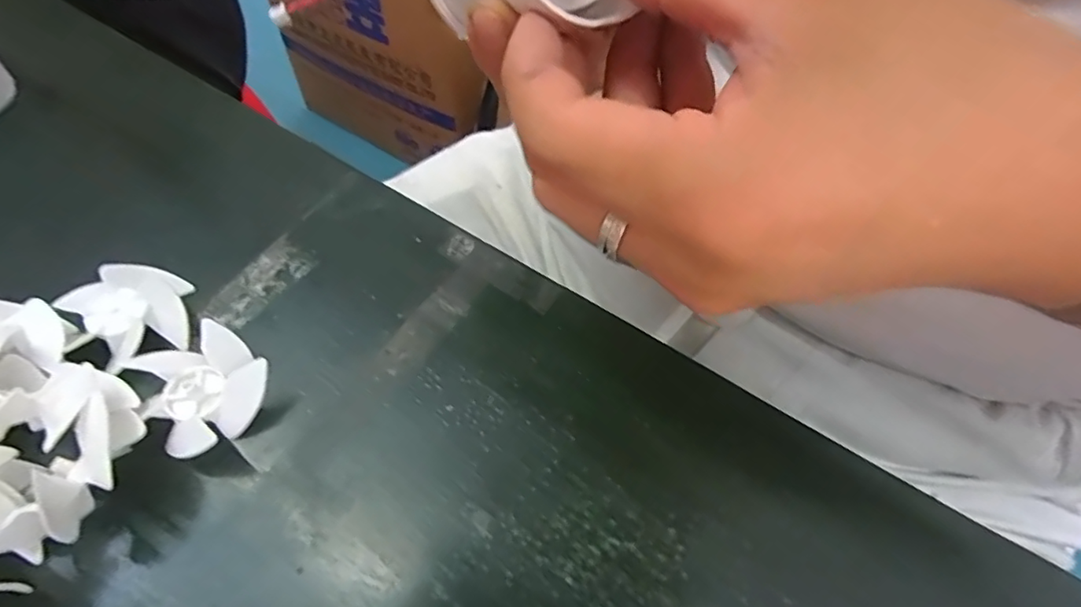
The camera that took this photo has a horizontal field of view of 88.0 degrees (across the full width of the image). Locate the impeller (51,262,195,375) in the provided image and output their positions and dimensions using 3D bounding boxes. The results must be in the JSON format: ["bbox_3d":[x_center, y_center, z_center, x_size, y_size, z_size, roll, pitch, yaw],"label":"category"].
[{"bbox_3d":[-0.138,0.001,0.190,0.036,0.012,0.033,41,64,20],"label":"impeller"}]

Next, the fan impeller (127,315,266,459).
[{"bbox_3d":[-0.107,0.025,0.177,0.034,0.013,0.038,-38,67,-24],"label":"fan impeller"}]

